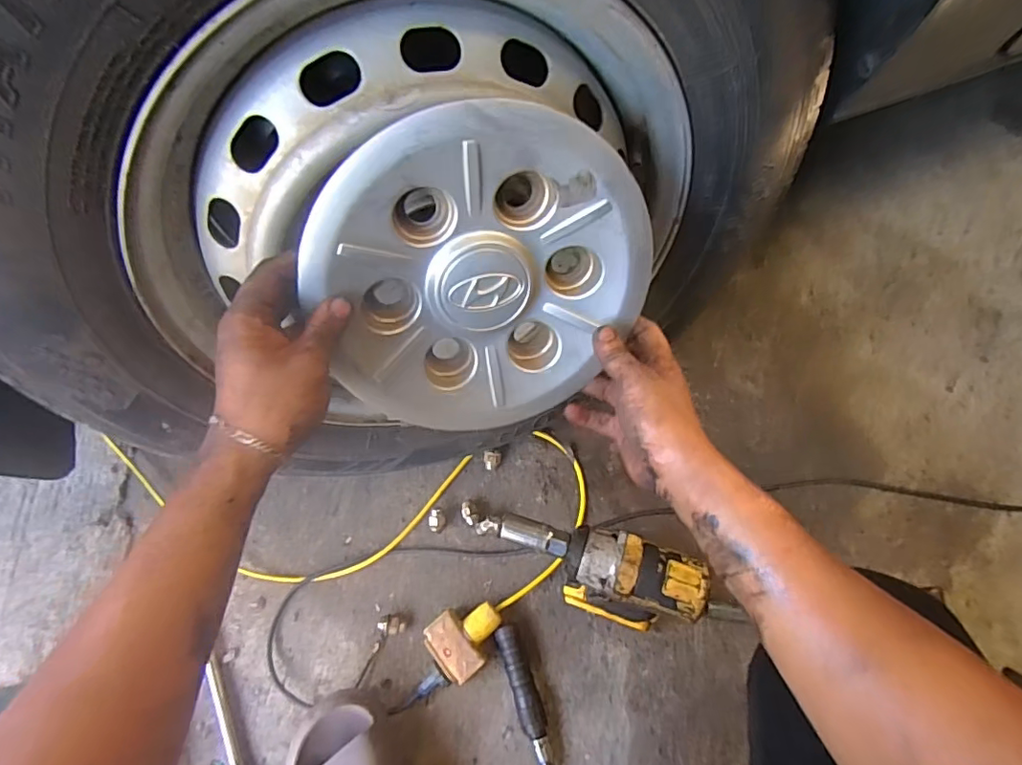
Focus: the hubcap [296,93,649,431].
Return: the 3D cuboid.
[{"bbox_3d":[-0.019,-0.077,0.404,0.235,0.243,0.037,-22,40,0],"label":"hubcap"}]

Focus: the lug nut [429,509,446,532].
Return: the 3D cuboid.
[{"bbox_3d":[-0.100,0.187,0.732,0.022,0.024,0.032,-14,68,-5],"label":"lug nut"}]

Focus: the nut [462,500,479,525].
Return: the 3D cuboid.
[{"bbox_3d":[-0.056,0.178,0.735,0.020,0.018,0.033,-13,68,-5],"label":"nut"}]

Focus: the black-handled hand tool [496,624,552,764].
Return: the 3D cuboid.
[{"bbox_3d":[0.020,0.379,0.639,0.030,0.025,0.171,-18,67,-4],"label":"black-handled hand tool"}]

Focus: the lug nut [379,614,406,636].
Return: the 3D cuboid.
[{"bbox_3d":[-0.152,0.309,0.682,0.036,0.023,0.022,10,68,5],"label":"lug nut"}]

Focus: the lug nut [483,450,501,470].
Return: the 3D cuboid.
[{"bbox_3d":[-0.026,0.110,0.759,0.024,0.019,0.023,-3,67,-1],"label":"lug nut"}]

